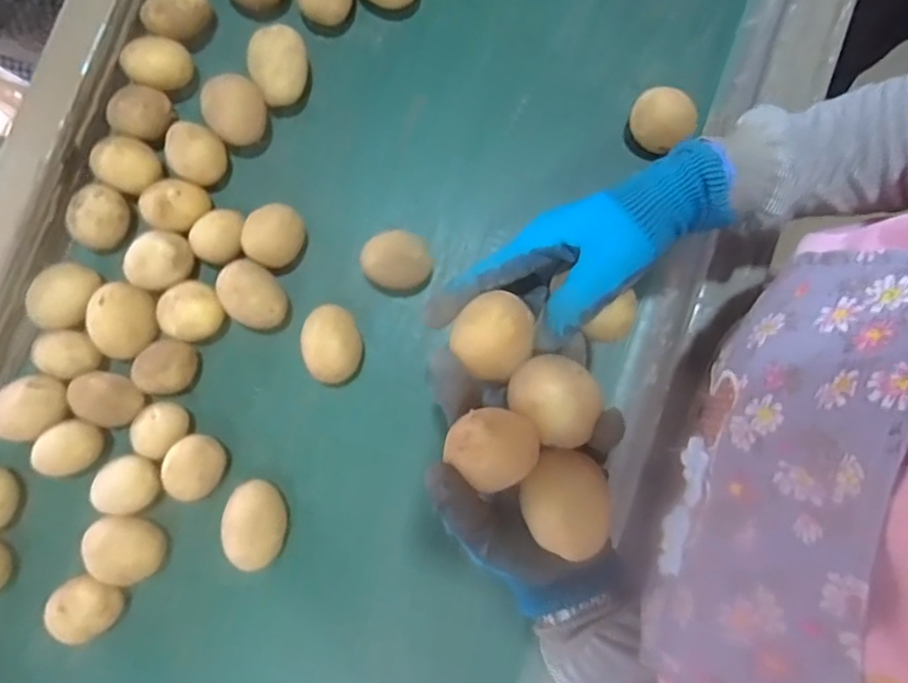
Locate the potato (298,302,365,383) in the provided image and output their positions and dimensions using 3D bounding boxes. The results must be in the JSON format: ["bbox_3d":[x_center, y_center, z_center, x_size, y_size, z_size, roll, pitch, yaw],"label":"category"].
[{"bbox_3d":[-0.100,0.002,0.517,0.049,0.039,0.064,-19,81,-4],"label":"potato"}]

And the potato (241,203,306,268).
[{"bbox_3d":[-0.146,-0.085,0.521,0.043,0.038,0.050,35,81,5],"label":"potato"}]

